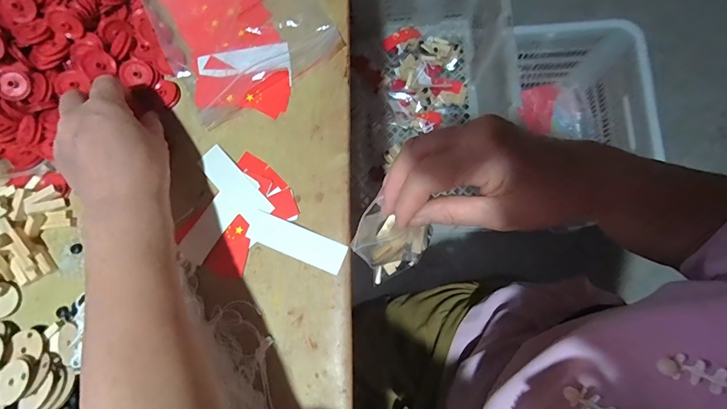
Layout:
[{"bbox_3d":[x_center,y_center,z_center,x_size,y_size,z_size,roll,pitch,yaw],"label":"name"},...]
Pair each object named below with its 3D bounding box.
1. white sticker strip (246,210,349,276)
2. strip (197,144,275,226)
[{"bbox_3d":[-0.059,0.033,0.336,0.088,0.004,0.027,22,81,7],"label":"white sticker strip"},{"bbox_3d":[-0.119,-0.019,0.348,0.027,0.005,0.085,-43,80,-5],"label":"strip"}]

